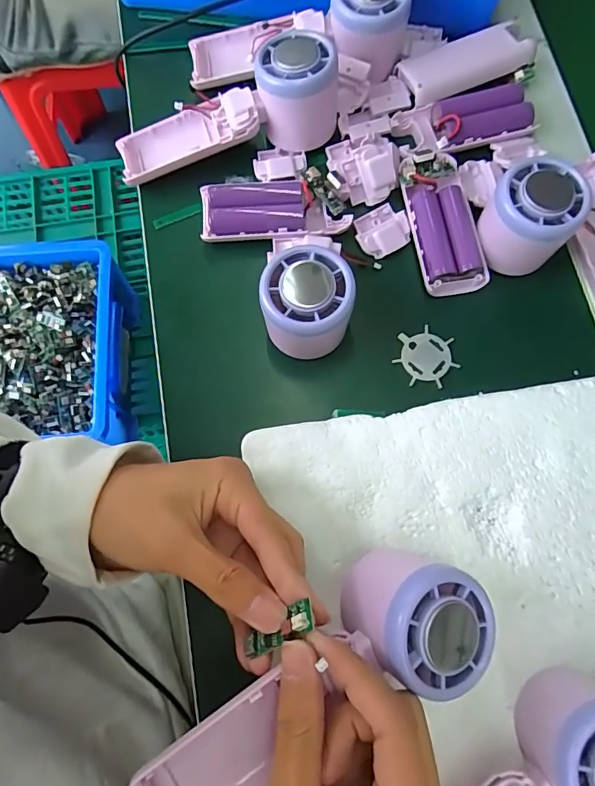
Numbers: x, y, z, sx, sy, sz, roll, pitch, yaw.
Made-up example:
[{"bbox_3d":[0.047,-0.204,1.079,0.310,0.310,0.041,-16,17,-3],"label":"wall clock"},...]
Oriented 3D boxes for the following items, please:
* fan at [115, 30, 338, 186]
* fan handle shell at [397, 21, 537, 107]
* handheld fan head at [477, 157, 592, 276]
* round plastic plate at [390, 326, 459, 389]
[{"bbox_3d":[-0.050,-0.197,0.342,0.163,0.056,0.068,-11,75,14],"label":"fan"},{"bbox_3d":[0.129,-0.252,0.357,0.101,0.017,0.040,-22,76,-5],"label":"fan handle shell"},{"bbox_3d":[0.152,-0.115,0.303,0.055,0.043,0.053,-23,76,-6],"label":"handheld fan head"},{"bbox_3d":[0.086,-0.025,0.313,0.039,0.004,0.039,0,75,1],"label":"round plastic plate"}]

